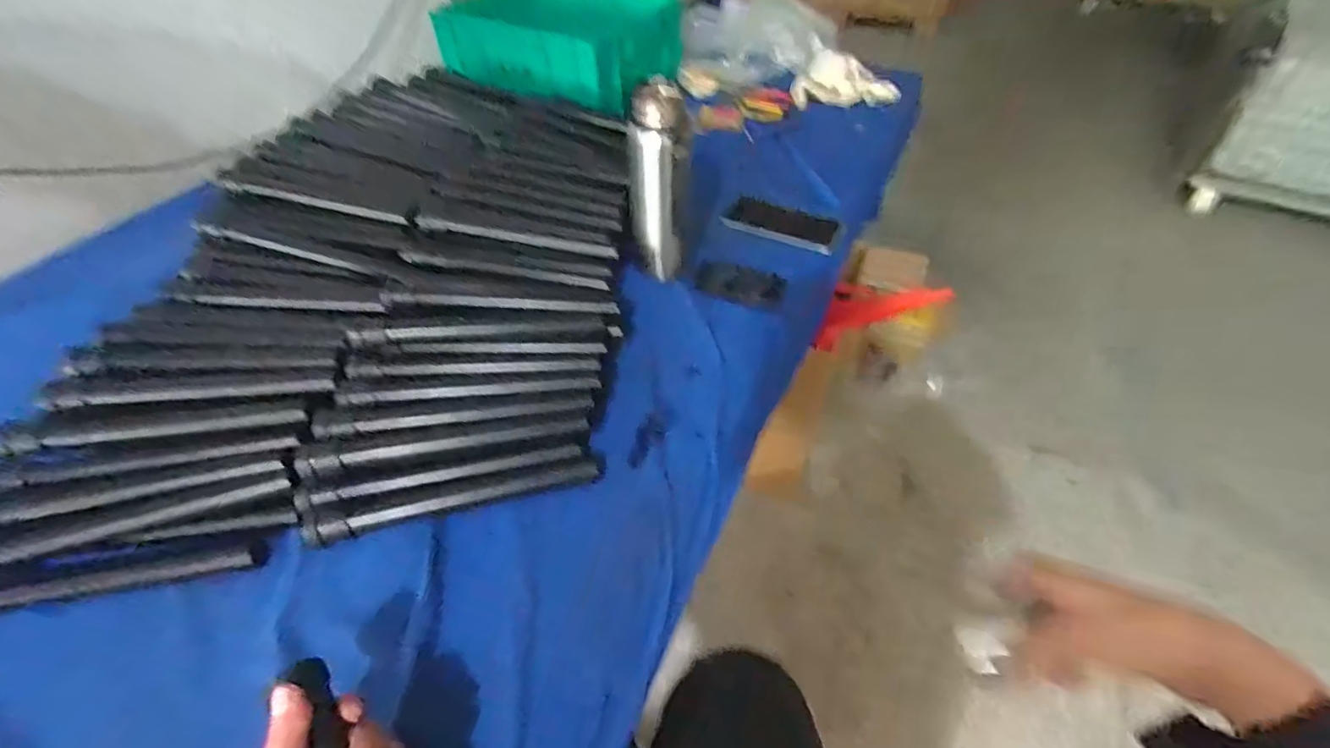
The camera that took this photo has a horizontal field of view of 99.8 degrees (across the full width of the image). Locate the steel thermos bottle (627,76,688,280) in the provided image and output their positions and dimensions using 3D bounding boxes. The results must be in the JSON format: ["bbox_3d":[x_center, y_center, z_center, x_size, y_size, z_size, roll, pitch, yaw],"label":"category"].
[{"bbox_3d":[-0.008,-0.215,0.666,0.066,0.212,0.051,-4,46,-3],"label":"steel thermos bottle"}]

